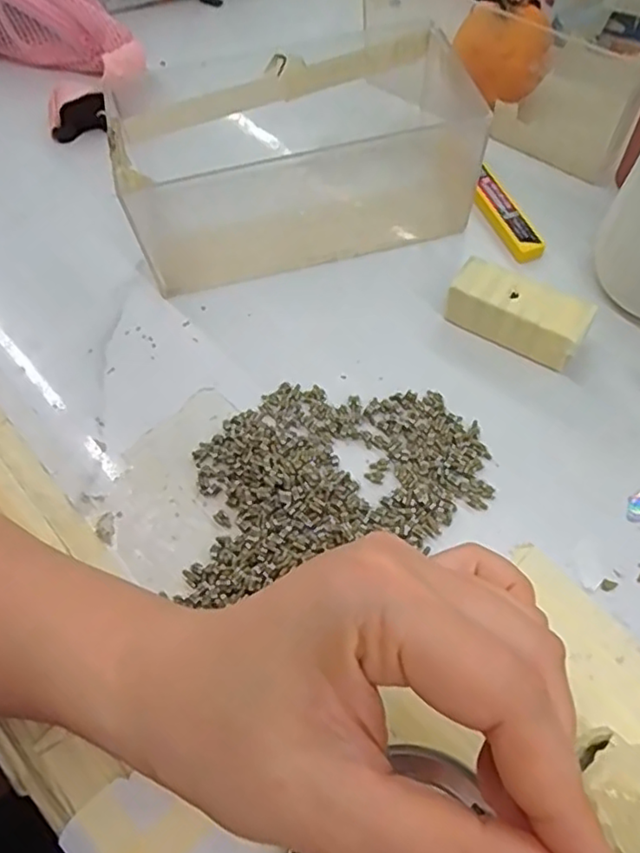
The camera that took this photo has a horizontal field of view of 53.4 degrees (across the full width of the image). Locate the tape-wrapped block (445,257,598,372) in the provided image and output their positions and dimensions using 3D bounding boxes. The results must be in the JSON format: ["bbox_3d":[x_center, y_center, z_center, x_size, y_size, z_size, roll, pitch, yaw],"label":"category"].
[{"bbox_3d":[0.096,-0.054,0.310,0.064,0.026,0.032,26,66,17],"label":"tape-wrapped block"}]

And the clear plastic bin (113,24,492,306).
[{"bbox_3d":[-0.007,-0.151,0.350,0.203,0.061,0.107,-16,61,-5],"label":"clear plastic bin"}]

